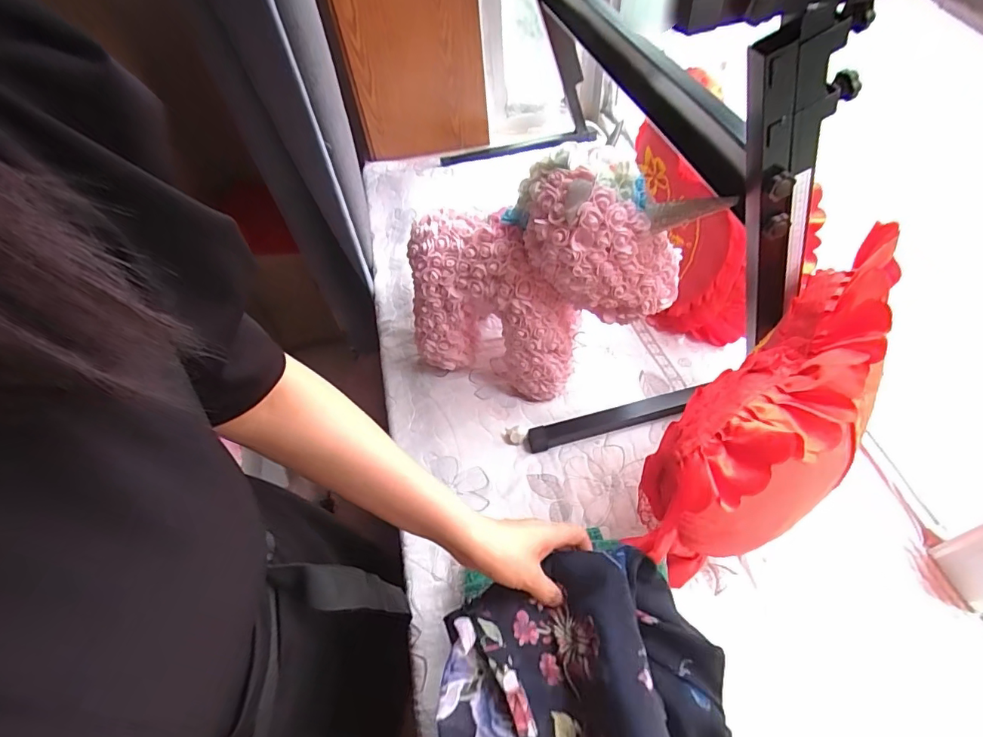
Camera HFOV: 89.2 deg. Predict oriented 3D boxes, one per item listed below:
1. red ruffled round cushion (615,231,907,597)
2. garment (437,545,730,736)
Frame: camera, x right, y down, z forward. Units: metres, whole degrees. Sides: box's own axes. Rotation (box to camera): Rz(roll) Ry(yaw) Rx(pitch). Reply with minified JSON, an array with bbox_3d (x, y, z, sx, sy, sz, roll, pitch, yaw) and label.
[{"bbox_3d":[0.292,0.076,0.541,0.396,0.296,0.128,-35,57,-23],"label":"red ruffled round cushion"},{"bbox_3d":[0.081,0.292,0.404,0.229,0.103,0.243,-2,51,2],"label":"garment"}]

